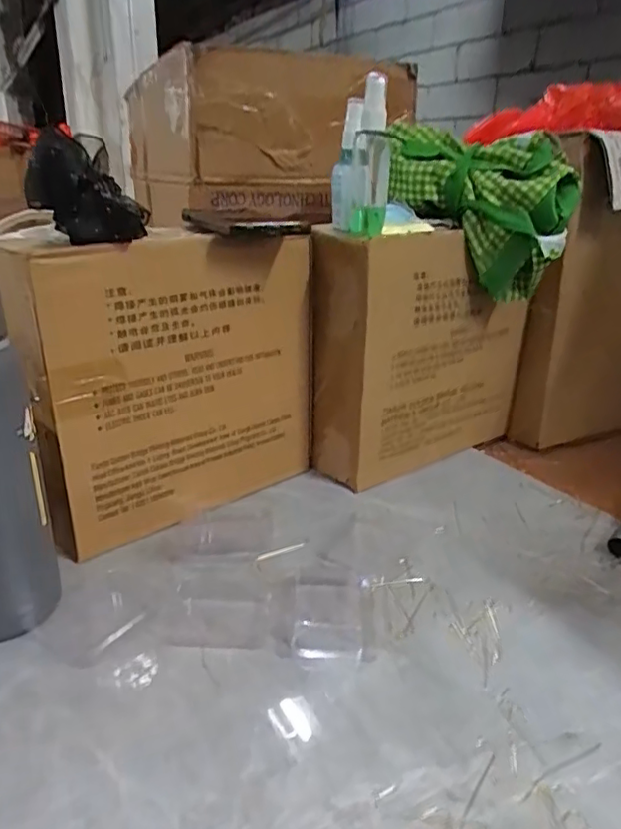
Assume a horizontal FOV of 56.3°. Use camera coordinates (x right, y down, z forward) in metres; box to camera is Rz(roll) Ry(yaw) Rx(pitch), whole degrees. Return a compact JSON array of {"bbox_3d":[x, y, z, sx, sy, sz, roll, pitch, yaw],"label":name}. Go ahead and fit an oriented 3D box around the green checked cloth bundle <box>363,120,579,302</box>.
[{"bbox_3d":[0.178,-0.224,0.644,0.208,0.159,0.073,15,25,29],"label":"green checked cloth bundle"}]

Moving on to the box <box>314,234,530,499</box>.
[{"bbox_3d":[0.132,-0.073,0.691,0.275,0.270,0.083,-14,27,-34],"label":"box"}]

